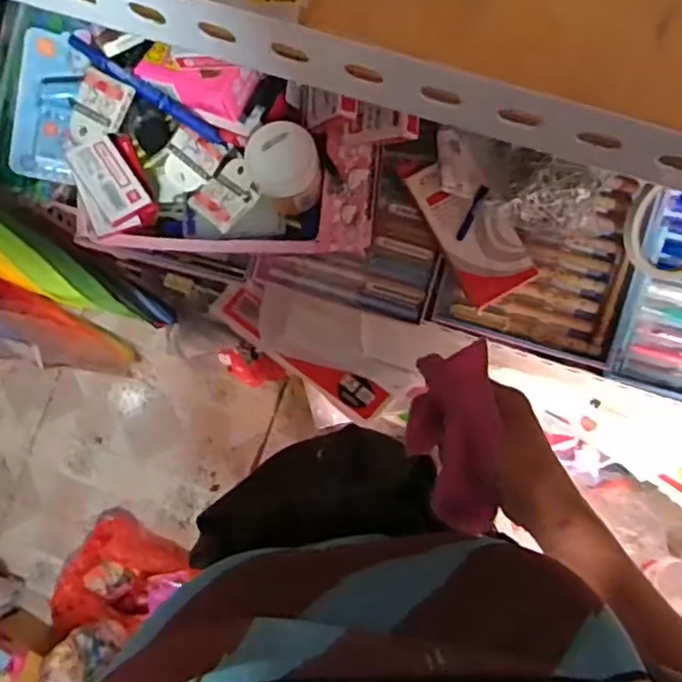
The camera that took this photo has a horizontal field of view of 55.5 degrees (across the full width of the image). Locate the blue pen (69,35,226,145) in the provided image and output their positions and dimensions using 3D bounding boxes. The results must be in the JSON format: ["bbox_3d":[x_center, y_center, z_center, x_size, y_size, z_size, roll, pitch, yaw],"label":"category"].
[{"bbox_3d":[-0.157,-0.203,0.533,0.136,0.012,0.011,32,86,-18],"label":"blue pen"}]

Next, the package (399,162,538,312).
[{"bbox_3d":[0.115,-0.102,0.572,0.065,0.018,0.139,-28,96,10],"label":"package"}]

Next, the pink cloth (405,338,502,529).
[{"bbox_3d":[0.081,0.066,0.467,0.060,0.054,0.133,-3,73,3],"label":"pink cloth"}]

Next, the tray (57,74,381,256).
[{"bbox_3d":[-0.094,-0.140,0.547,0.246,0.074,0.125,4,83,4],"label":"tray"}]

